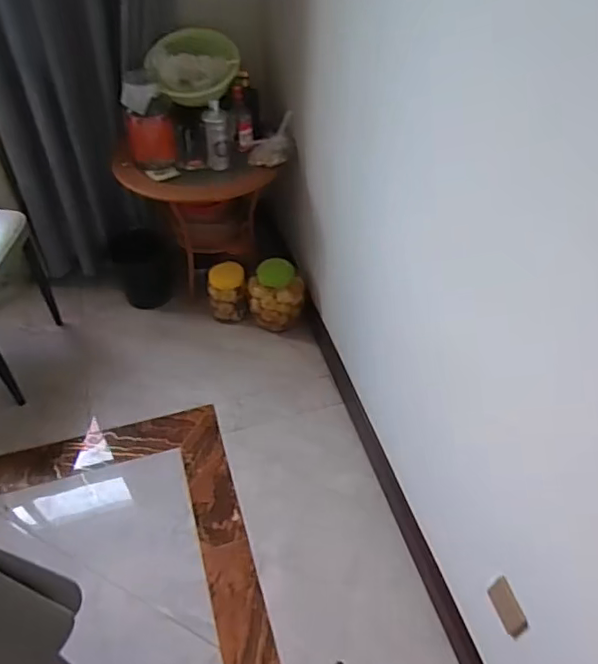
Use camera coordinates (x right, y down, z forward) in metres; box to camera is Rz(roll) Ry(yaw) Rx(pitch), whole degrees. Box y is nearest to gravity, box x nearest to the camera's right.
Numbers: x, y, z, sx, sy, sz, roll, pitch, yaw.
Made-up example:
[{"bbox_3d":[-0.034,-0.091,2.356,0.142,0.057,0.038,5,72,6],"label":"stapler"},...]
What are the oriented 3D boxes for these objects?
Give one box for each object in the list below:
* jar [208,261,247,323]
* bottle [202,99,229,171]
[{"bbox_3d":[-0.248,-0.135,1.972,0.127,0.211,0.113,-4,48,-6],"label":"jar"},{"bbox_3d":[-0.248,-0.584,1.684,0.076,0.198,0.070,-2,48,-4],"label":"bottle"}]

